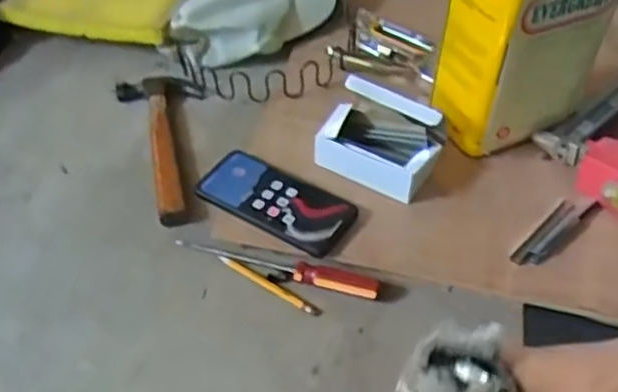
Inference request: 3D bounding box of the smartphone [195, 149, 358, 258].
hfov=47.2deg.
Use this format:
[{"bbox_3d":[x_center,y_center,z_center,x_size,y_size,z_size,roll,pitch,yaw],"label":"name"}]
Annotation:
[{"bbox_3d":[-0.034,0.004,0.748,0.162,0.012,0.078,26,55,18],"label":"smartphone"}]

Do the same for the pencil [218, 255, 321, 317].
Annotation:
[{"bbox_3d":[-0.040,0.087,0.704,0.120,0.007,0.011,28,52,24],"label":"pencil"}]

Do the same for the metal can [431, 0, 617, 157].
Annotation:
[{"bbox_3d":[0.234,-0.170,0.779,0.161,0.233,0.114,-15,48,-14],"label":"metal can"}]

